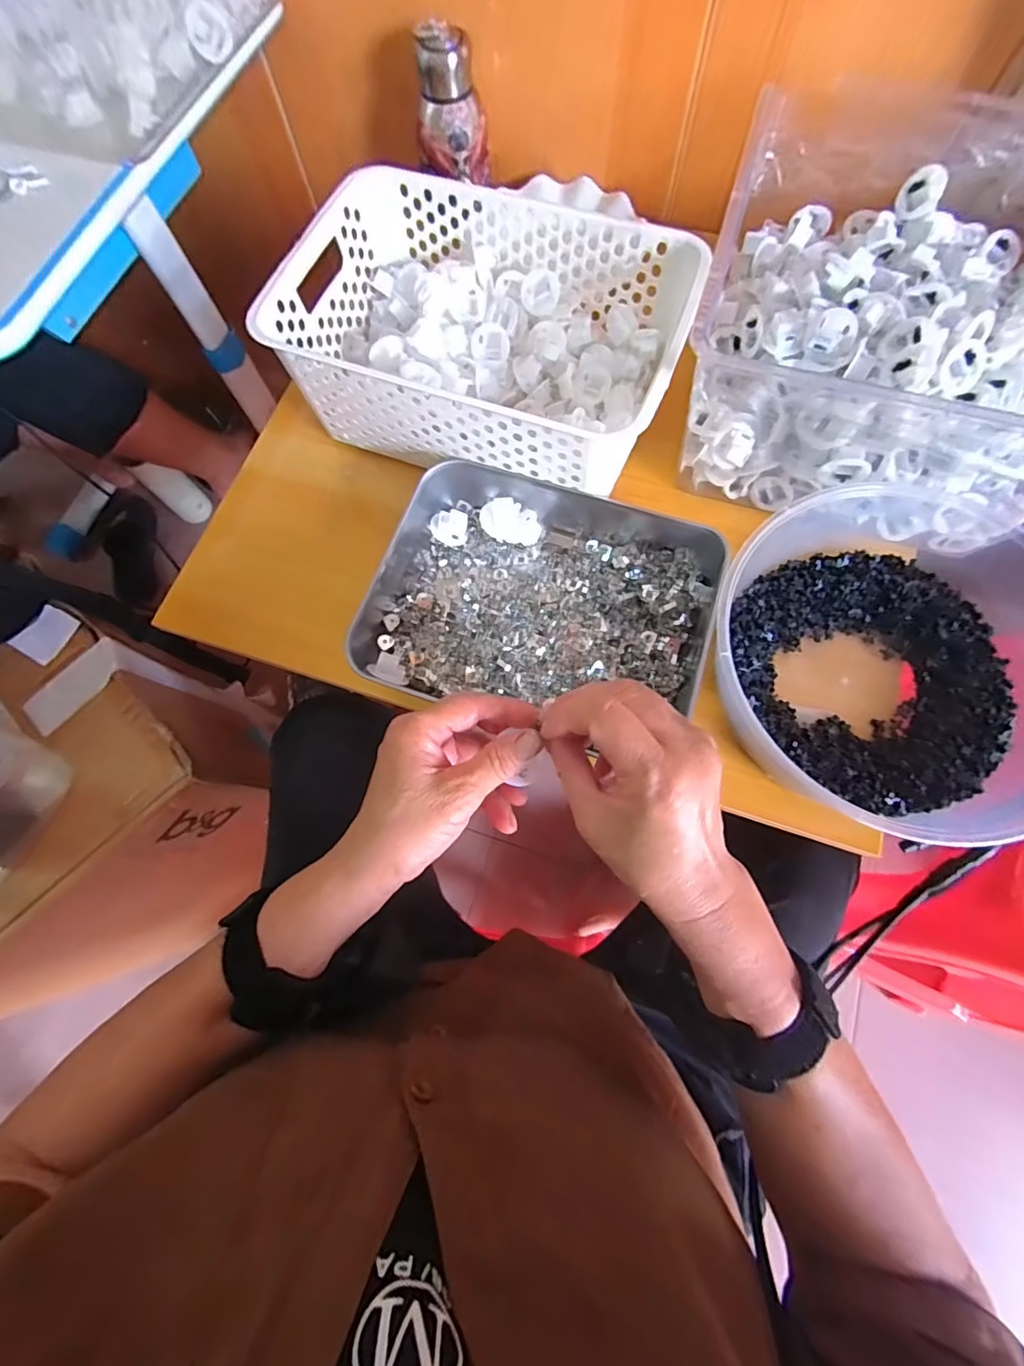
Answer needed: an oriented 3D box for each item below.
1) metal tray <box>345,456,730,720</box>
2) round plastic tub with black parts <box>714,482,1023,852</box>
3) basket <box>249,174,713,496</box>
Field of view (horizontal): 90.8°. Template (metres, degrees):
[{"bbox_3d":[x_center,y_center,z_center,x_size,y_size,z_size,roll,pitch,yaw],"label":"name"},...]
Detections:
[{"bbox_3d":[0.024,-0.065,0.403,0.264,0.042,0.209,12,74,6],"label":"metal tray"},{"bbox_3d":[0.271,-0.027,0.360,0.224,0.077,0.248,20,75,8],"label":"round plastic tub with black parts"},{"bbox_3d":[-0.021,-0.282,0.426,0.303,0.104,0.205,19,75,8],"label":"basket"}]

